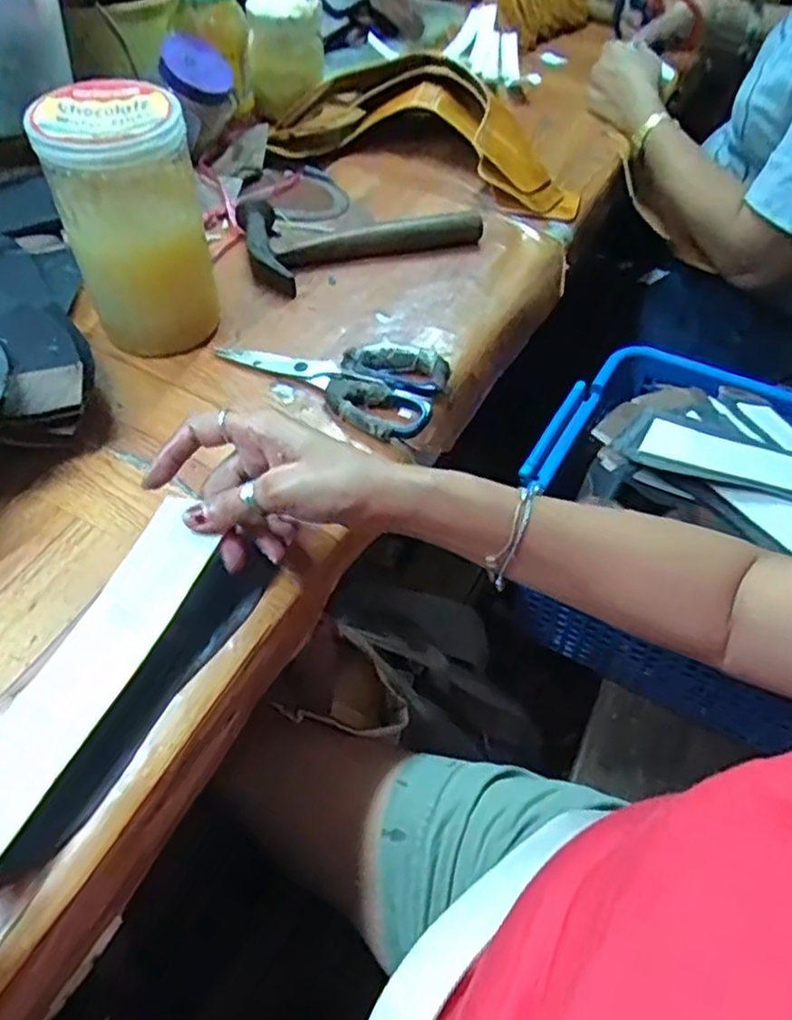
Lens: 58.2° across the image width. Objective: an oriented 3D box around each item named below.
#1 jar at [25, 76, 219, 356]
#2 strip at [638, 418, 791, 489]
[{"bbox_3d":[-0.188,-0.204,0.512,0.091,0.154,0.095,-16,56,-16],"label":"jar"},{"bbox_3d":[0.303,-0.031,0.572,0.200,0.019,0.043,13,54,2],"label":"strip"}]

